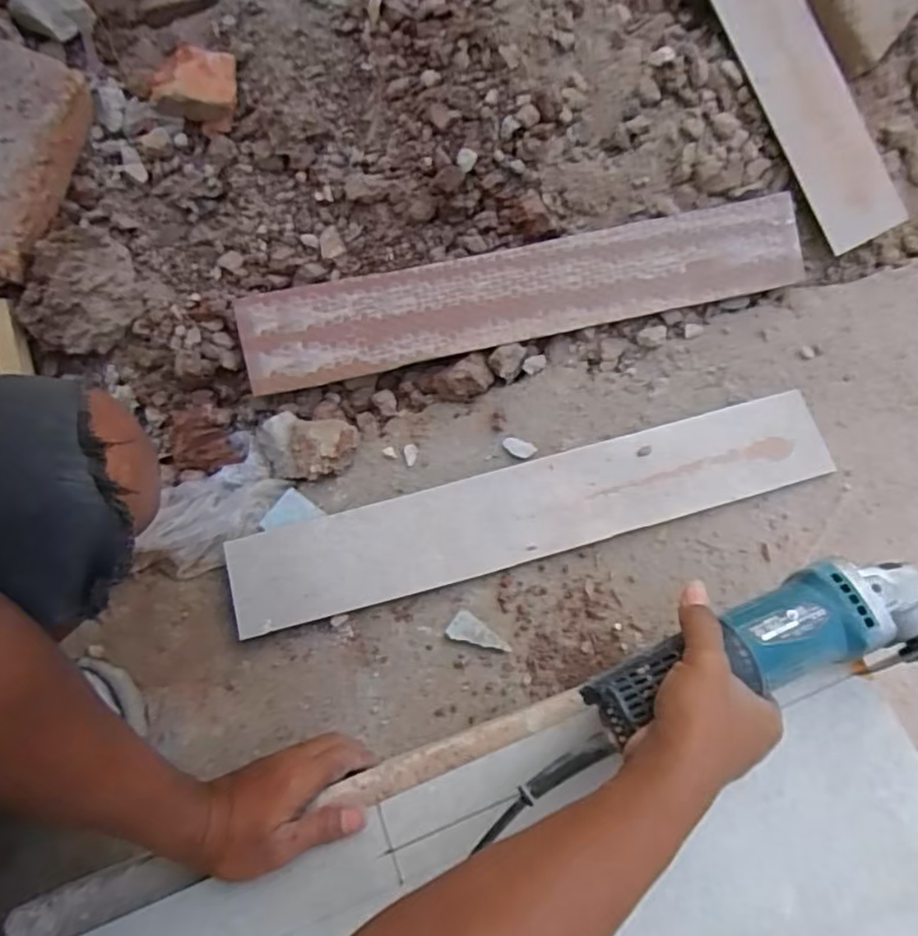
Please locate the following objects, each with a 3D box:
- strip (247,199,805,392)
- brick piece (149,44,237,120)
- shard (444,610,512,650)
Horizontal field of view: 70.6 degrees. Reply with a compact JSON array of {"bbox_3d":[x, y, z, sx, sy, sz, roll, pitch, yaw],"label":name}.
[{"bbox_3d":[0.071,-0.183,0.677,0.583,0.008,0.096,-13,92,-5],"label":"strip"},{"bbox_3d":[-0.253,-0.366,0.628,0.079,0.057,0.050,-2,68,1],"label":"brick piece"},{"bbox_3d":[0.019,0.156,0.600,0.056,0.011,0.026,27,71,12],"label":"shard"}]

